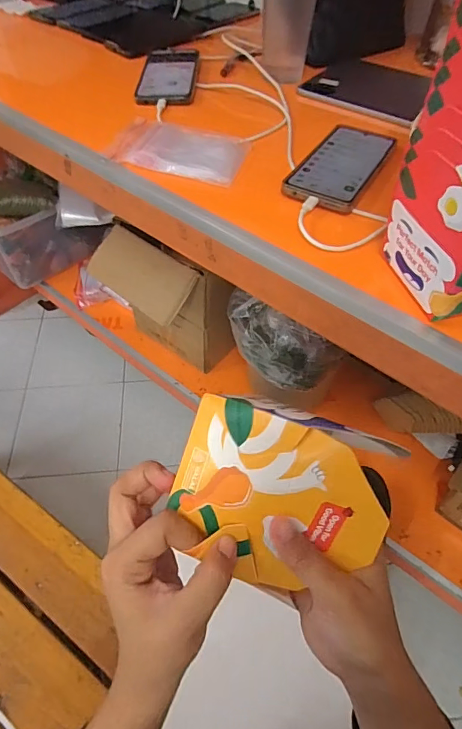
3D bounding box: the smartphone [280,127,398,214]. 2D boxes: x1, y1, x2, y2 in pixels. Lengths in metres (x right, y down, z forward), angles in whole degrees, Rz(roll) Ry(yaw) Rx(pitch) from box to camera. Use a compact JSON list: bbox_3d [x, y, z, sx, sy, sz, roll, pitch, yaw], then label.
[{"bbox_3d":[0.125,-0.225,0.486,0.080,0.009,0.168,25,56,17],"label":"smartphone"}]

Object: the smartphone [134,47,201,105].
[{"bbox_3d":[-0.090,-0.433,0.647,0.080,0.015,0.180,1,52,0],"label":"smartphone"}]

